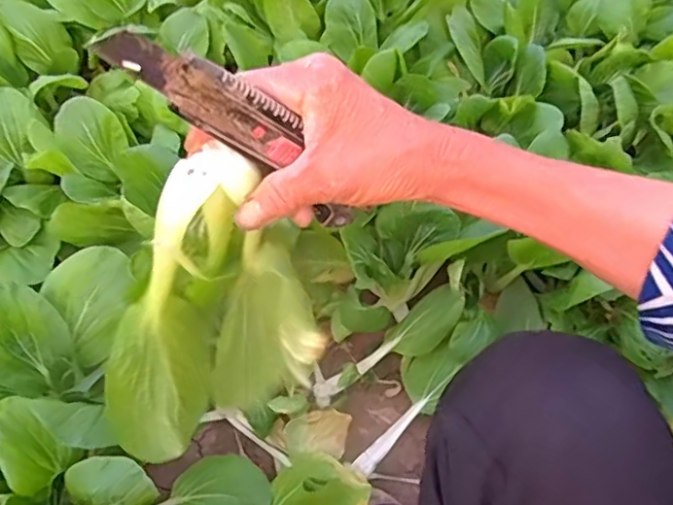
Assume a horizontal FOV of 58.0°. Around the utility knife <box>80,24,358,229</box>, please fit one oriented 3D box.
[{"bbox_3d":[-0.040,-0.060,0.284,0.027,0.145,0.012,-29,49,32],"label":"utility knife"}]

